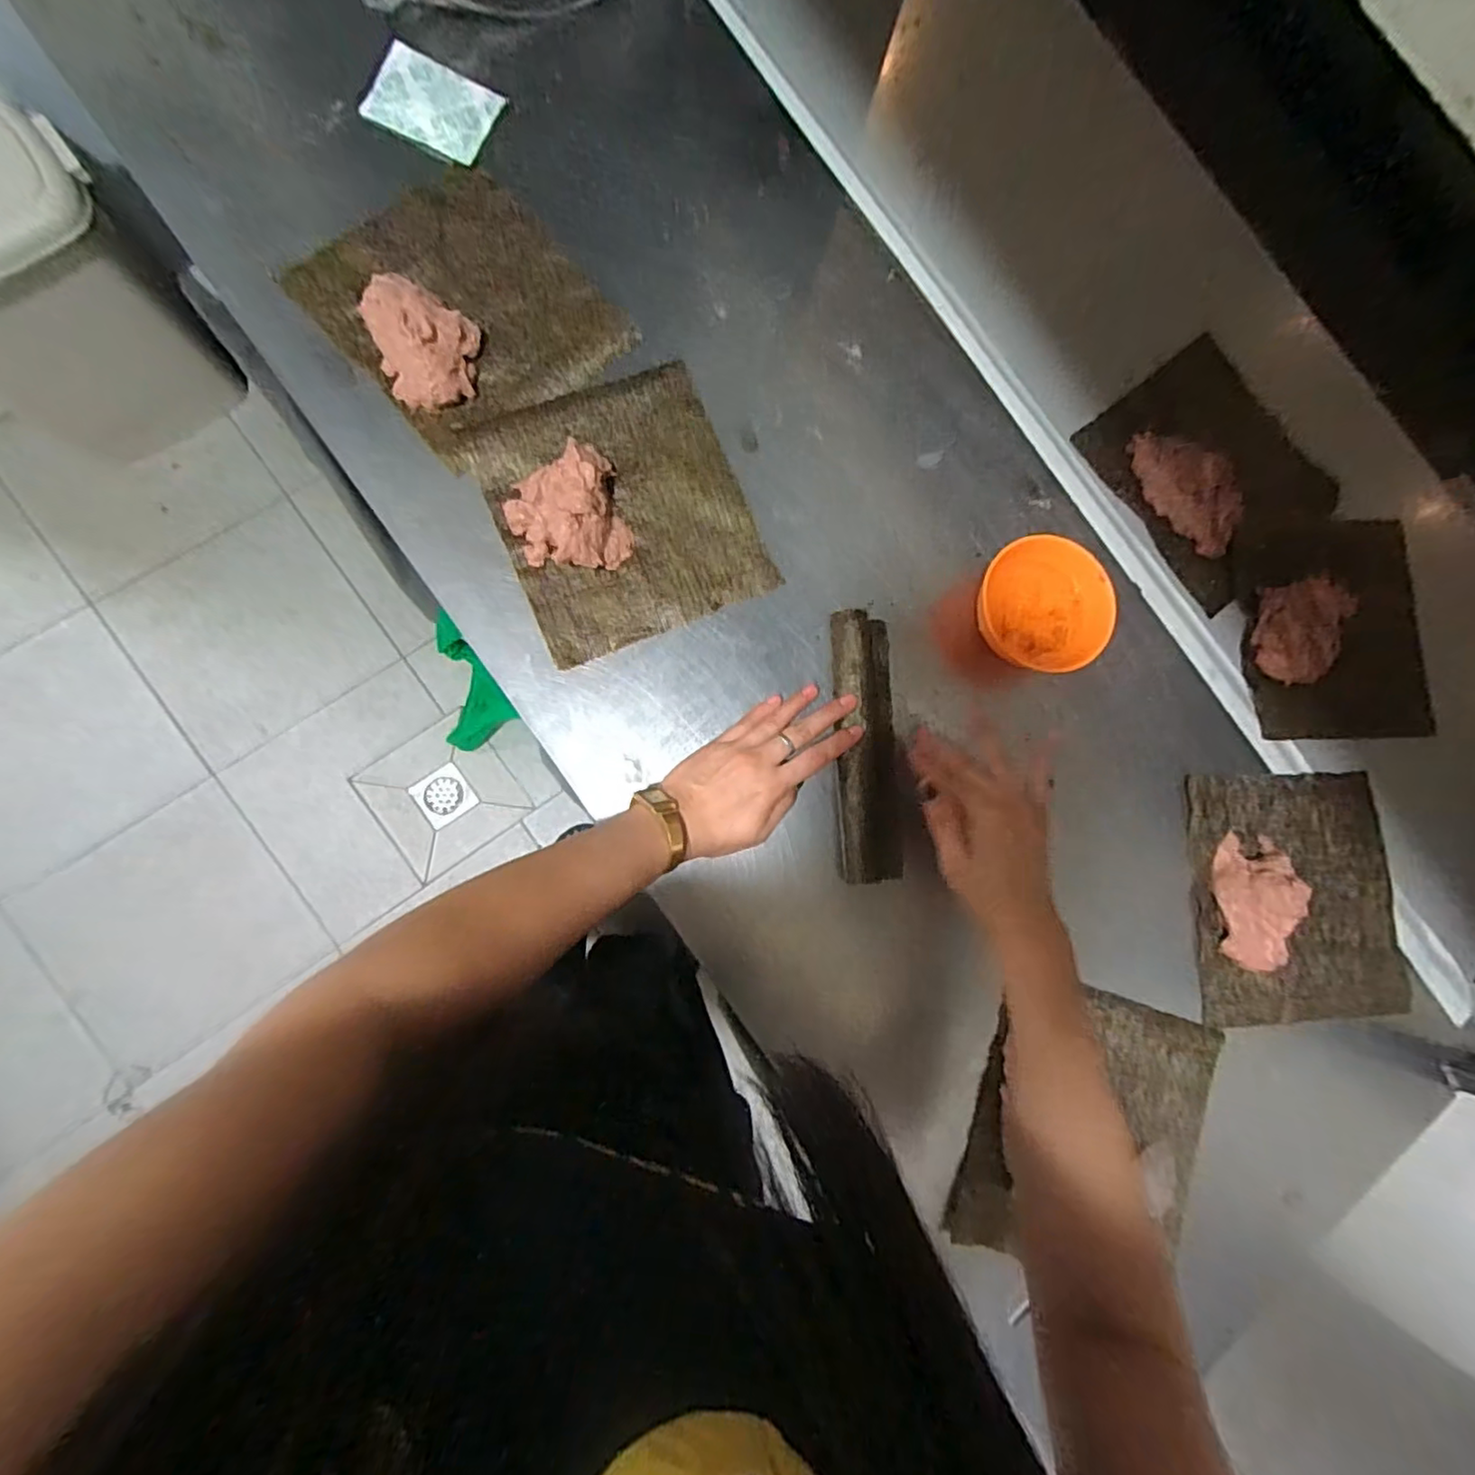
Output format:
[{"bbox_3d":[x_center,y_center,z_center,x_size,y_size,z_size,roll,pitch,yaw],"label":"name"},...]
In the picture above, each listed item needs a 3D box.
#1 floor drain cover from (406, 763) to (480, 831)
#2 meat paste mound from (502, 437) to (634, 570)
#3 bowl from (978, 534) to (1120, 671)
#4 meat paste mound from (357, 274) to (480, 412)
[{"bbox_3d":[-0.576,0.117,1.235,0.099,0.006,0.096,-35,100,-14],"label":"floor drain cover"},{"bbox_3d":[-0.125,-0.166,0.460,0.082,0.033,0.085,1,84,-8],"label":"meat paste mound"},{"bbox_3d":[0.240,-0.103,0.502,0.104,0.043,0.098,1,84,-8],"label":"bowl"},{"bbox_3d":[-0.230,-0.293,0.462,0.070,0.028,0.090,-19,87,-9],"label":"meat paste mound"}]

